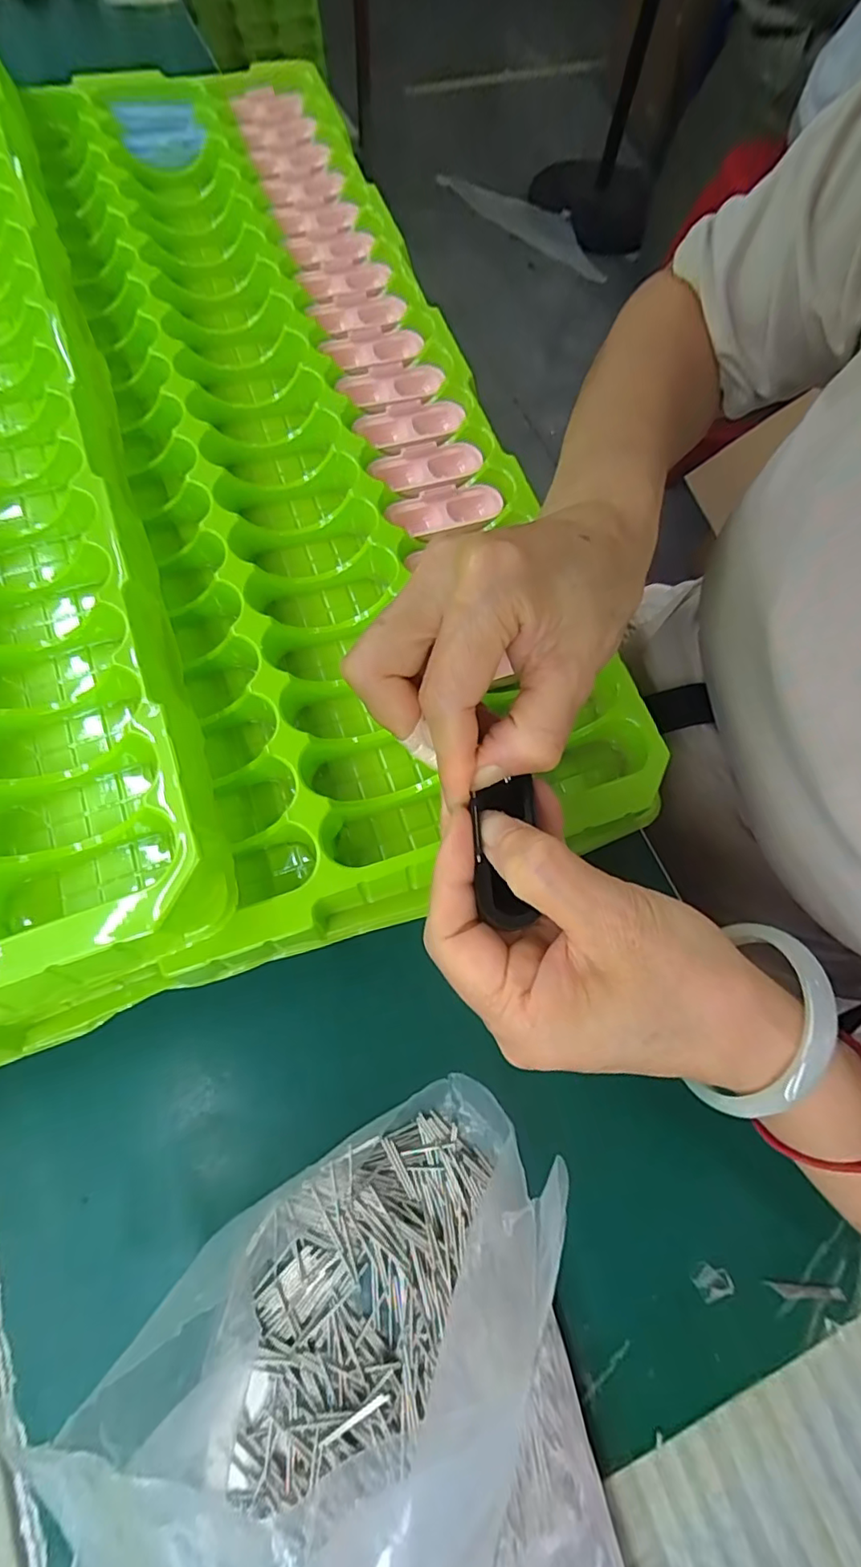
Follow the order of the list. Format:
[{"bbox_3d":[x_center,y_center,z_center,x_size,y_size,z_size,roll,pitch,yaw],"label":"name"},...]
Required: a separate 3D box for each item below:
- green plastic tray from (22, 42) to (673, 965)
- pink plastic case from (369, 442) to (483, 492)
[{"bbox_3d":[-0.073,-0.203,0.310,0.201,0.045,0.546,-15,74,-9],"label":"green plastic tray"},{"bbox_3d":[-0.001,-0.172,0.309,0.058,0.009,0.026,-24,75,-12],"label":"pink plastic case"}]

